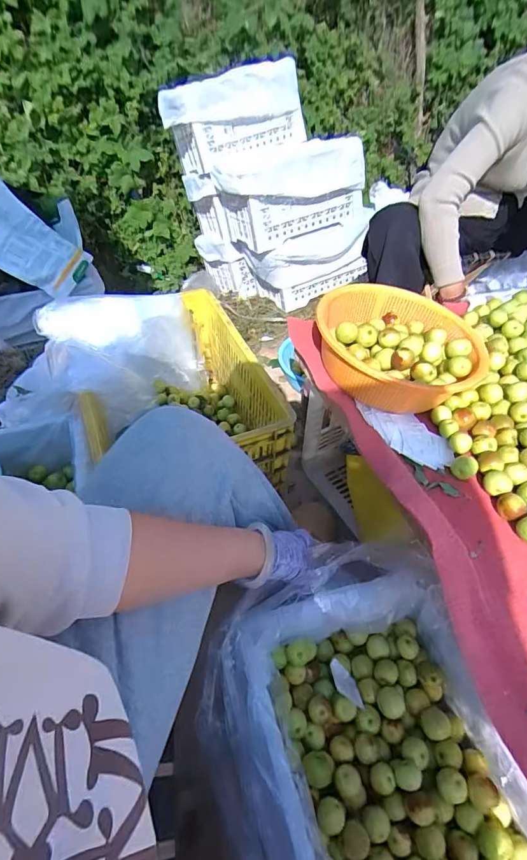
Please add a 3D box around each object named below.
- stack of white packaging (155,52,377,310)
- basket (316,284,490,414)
[{"bbox_3d":[-0.006,-0.861,1.548,0.517,0.660,0.625,-20,50,-18],"label":"stack of white packaging"},{"bbox_3d":[0.215,-0.141,0.667,0.243,0.086,0.252,0,47,0],"label":"basket"}]

